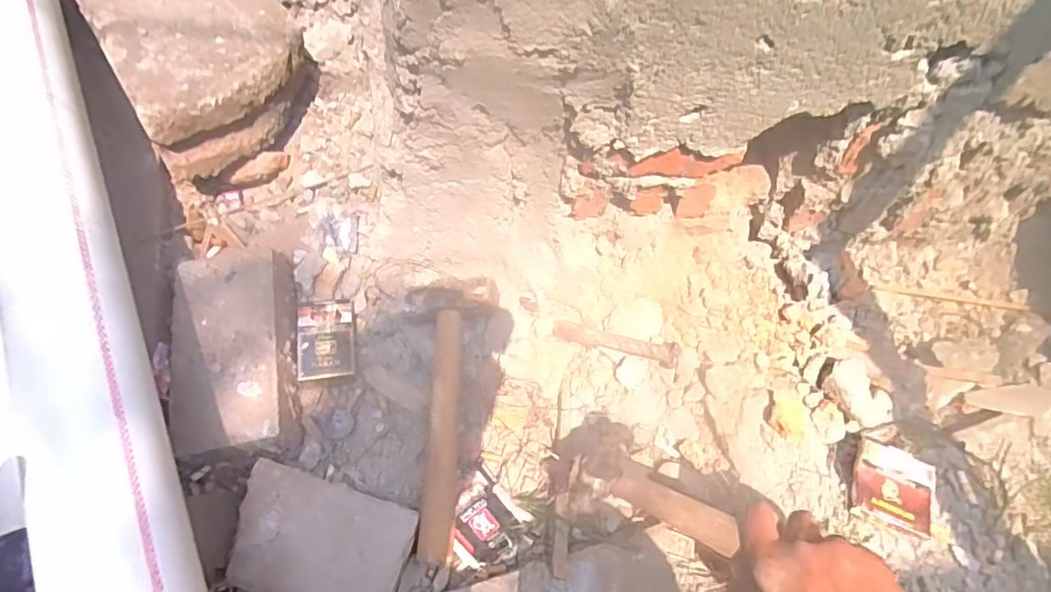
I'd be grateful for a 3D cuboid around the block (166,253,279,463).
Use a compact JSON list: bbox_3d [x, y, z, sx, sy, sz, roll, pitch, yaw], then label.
[{"bbox_3d":[-0.298,0.050,0.584,0.110,0.045,0.206,-8,63,-10],"label":"block"}]

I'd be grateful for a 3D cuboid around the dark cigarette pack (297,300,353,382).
[{"bbox_3d":[-0.213,0.046,0.625,0.055,0.019,0.090,-6,61,-8],"label":"dark cigarette pack"}]

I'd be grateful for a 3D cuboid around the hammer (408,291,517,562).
[{"bbox_3d":[-0.060,0.112,0.578,0.101,0.058,0.271,-4,60,-6],"label":"hammer"}]

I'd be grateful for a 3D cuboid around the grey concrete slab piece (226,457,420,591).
[{"bbox_3d":[-0.186,0.222,0.522,0.159,0.024,0.106,15,74,11],"label":"grey concrete slab piece"}]

